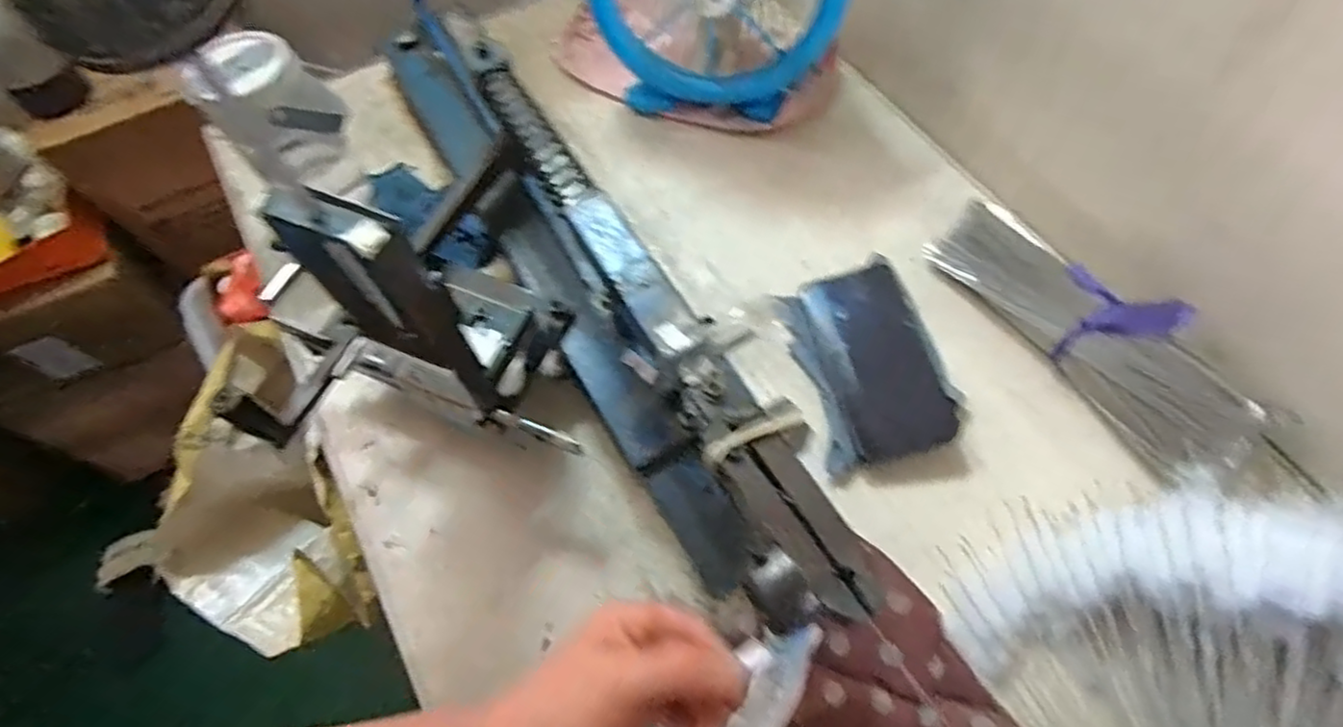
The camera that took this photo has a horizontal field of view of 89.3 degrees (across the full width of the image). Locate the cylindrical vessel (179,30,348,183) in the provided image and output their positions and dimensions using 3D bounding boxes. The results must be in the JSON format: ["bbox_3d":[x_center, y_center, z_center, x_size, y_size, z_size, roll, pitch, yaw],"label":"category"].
[{"bbox_3d":[-0.318,-0.199,0.551,0.079,0.119,0.084,-1,63,1],"label":"cylindrical vessel"}]

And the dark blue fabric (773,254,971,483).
[{"bbox_3d":[0.154,-0.001,0.542,0.116,0.036,0.163,-15,63,-6],"label":"dark blue fabric"}]

